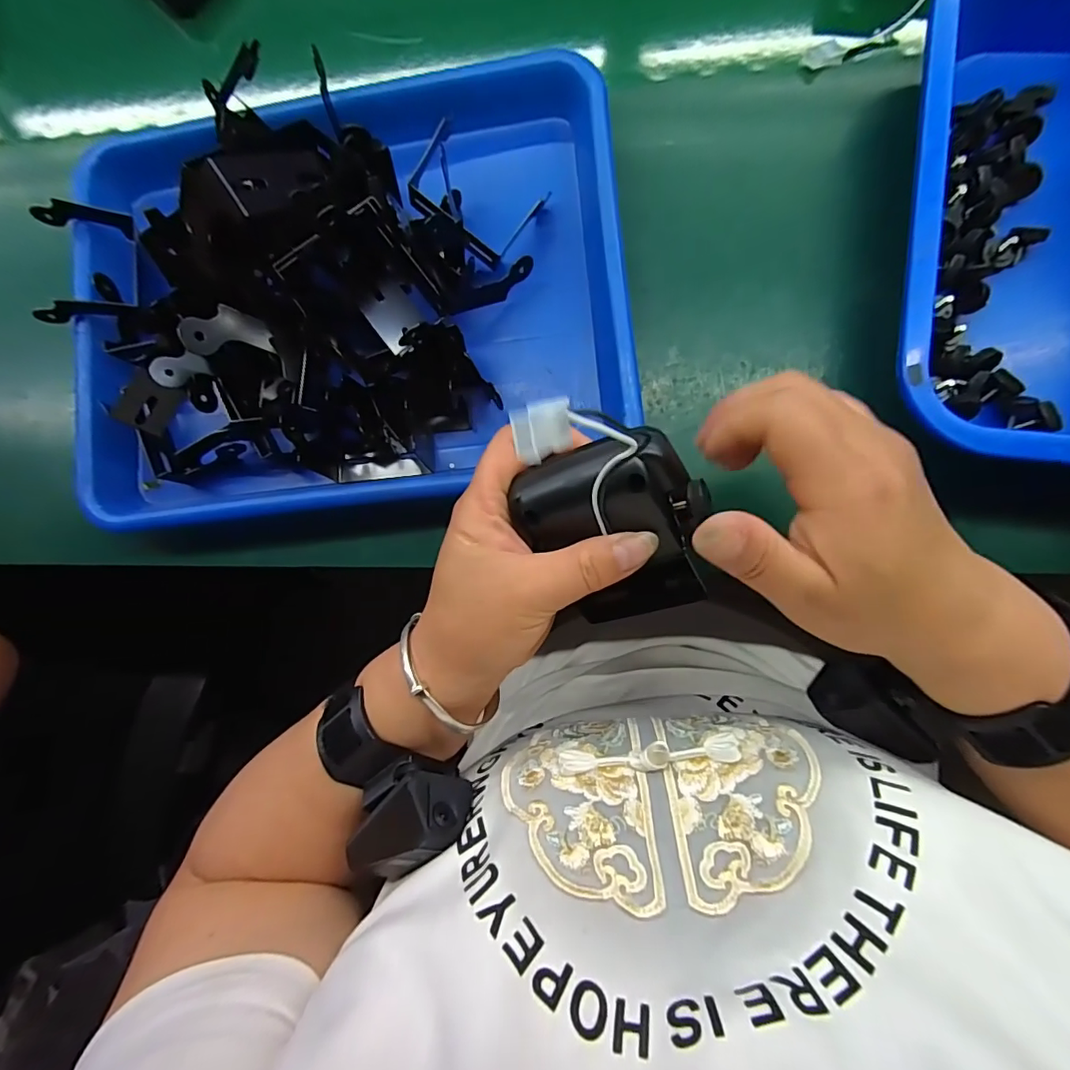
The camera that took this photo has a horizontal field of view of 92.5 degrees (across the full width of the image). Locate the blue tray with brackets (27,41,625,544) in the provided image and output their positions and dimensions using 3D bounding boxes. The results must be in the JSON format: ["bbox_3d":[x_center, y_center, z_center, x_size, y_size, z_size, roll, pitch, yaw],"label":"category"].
[{"bbox_3d":[-0.114,-0.139,0.274,0.329,0.084,0.247,-3,86,5],"label":"blue tray with brackets"}]

